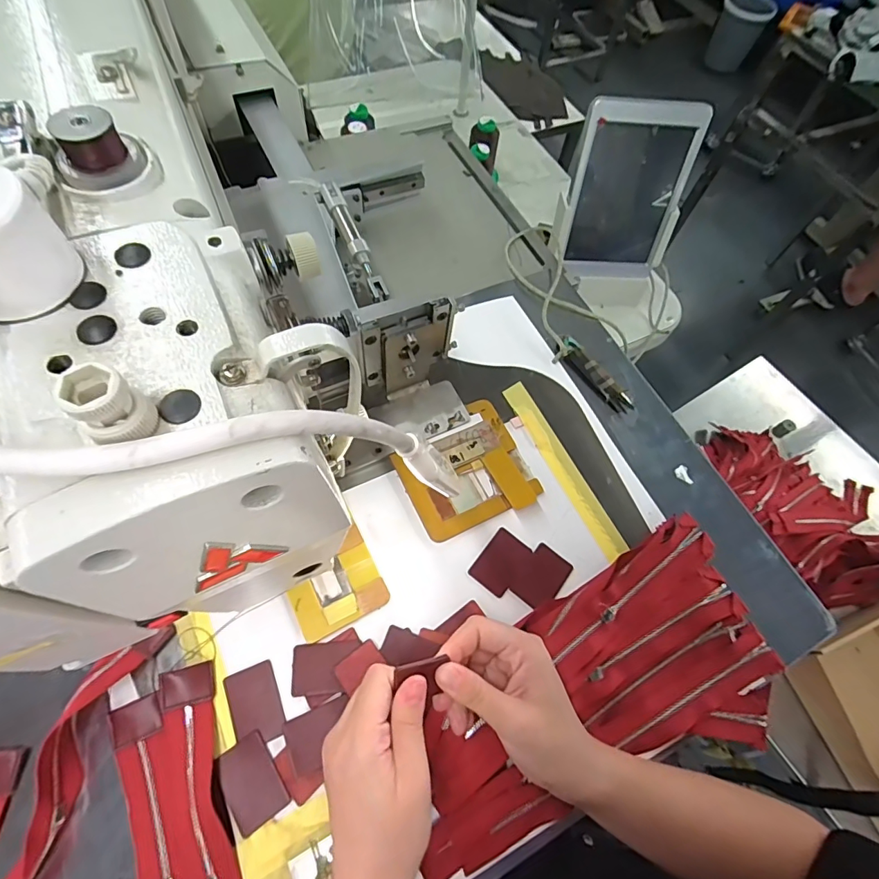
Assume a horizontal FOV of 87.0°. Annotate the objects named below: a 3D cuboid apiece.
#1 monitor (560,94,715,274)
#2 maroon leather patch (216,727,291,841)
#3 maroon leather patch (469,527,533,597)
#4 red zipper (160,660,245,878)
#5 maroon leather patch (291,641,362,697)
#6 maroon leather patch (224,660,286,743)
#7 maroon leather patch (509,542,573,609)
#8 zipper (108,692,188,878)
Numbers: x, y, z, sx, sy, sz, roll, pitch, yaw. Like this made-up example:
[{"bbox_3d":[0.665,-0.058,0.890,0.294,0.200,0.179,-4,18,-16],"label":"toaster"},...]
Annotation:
[{"bbox_3d":[0.248,-0.325,0.615,0.156,0.207,0.030,0,46,-3],"label":"monitor"},{"bbox_3d":[-0.129,0.235,0.317,0.035,0.004,0.052,-31,72,-18],"label":"maroon leather patch"},{"bbox_3d":[0.053,0.106,0.401,0.035,0.004,0.051,38,65,11],"label":"maroon leather patch"},{"bbox_3d":[-0.146,0.269,0.301,0.034,0.010,0.230,-15,67,-21],"label":"red zipper"},{"bbox_3d":[-0.087,0.172,0.349,0.047,0.004,0.035,-2,64,-7],"label":"maroon leather patch"},{"bbox_3d":[-0.136,0.195,0.341,0.035,0.004,0.051,-22,67,-12],"label":"maroon leather patch"},{"bbox_3d":[0.089,0.119,0.400,0.035,0.004,0.052,37,66,12],"label":"maroon leather patch"},{"bbox_3d":[-0.172,0.284,0.292,0.029,0.012,0.223,-19,68,-16],"label":"zipper"}]

